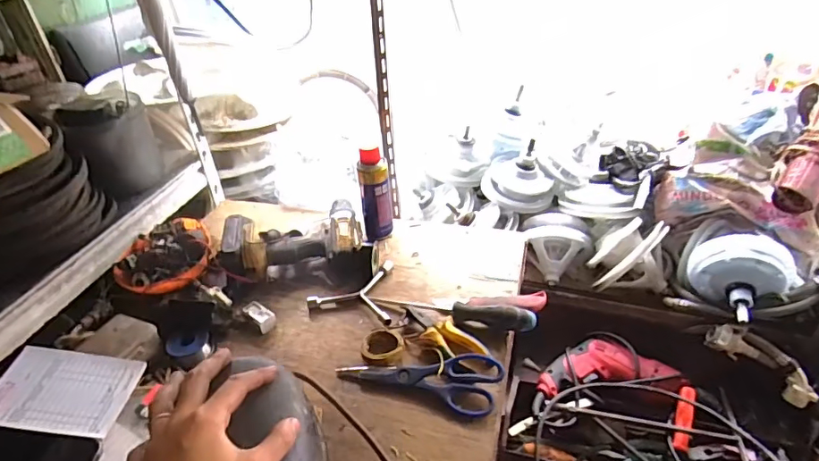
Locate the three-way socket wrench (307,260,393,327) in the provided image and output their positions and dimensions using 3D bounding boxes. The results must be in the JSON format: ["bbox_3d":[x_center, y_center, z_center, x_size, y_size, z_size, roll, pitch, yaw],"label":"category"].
[{"bbox_3d":[-0.089,0.099,0.762,0.124,0.021,0.132,-3,37,2],"label":"three-way socket wrench"}]

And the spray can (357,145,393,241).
[{"bbox_3d":[-0.058,-0.061,0.855,0.049,0.155,0.049,-3,37,2],"label":"spray can"}]

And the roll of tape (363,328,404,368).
[{"bbox_3d":[-0.034,0.156,0.675,0.058,0.015,0.059,-3,37,2],"label":"roll of tape"}]

